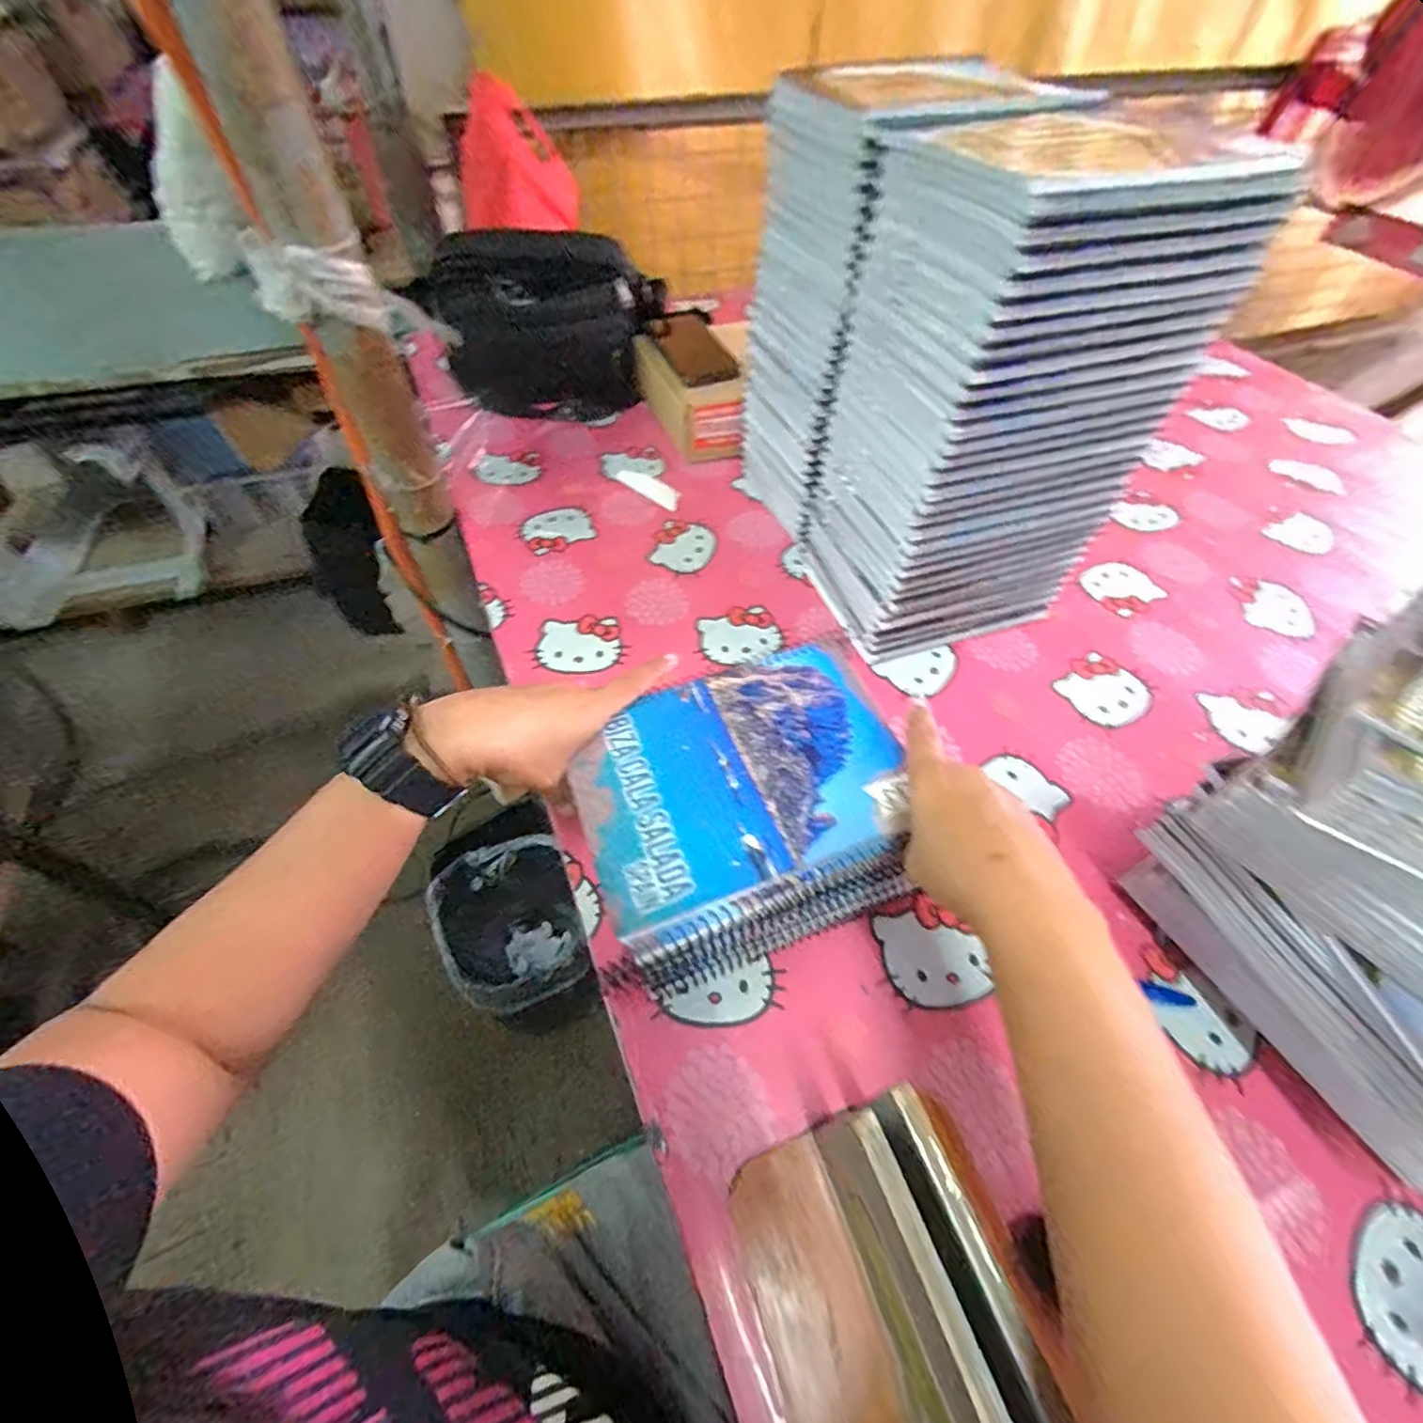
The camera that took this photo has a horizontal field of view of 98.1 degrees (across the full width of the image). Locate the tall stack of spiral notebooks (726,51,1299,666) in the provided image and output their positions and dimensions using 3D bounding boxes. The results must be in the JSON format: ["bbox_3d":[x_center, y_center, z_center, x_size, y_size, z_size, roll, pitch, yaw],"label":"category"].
[{"bbox_3d":[0.189,-0.295,0.552,0.210,0.341,0.333,-16,56,-12],"label":"tall stack of spiral notebooks"}]

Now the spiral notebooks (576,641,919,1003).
[{"bbox_3d":[0.019,0.071,0.412,0.189,0.114,0.153,-17,56,-13],"label":"spiral notebooks"}]

